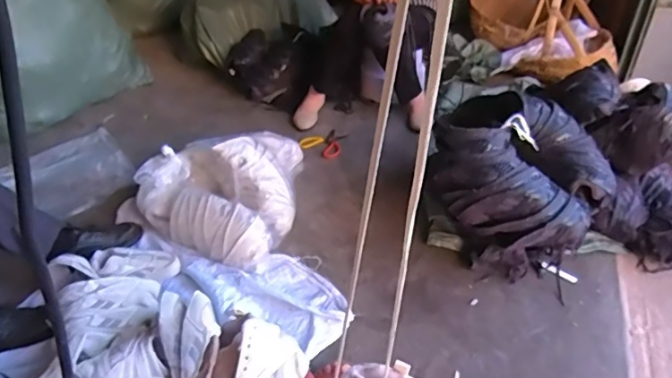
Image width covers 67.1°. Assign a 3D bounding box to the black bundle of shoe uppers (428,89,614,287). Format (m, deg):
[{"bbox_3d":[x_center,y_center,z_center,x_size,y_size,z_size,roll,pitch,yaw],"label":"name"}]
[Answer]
[{"bbox_3d":[0.444,0.007,1.274,0.406,0.358,0.296,14,39,19],"label":"black bundle of shoe uppers"}]

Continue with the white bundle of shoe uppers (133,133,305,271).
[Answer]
[{"bbox_3d":[-0.270,-0.031,1.413,0.364,0.207,0.439,17,40,23],"label":"white bundle of shoe uppers"}]

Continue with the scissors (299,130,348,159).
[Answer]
[{"bbox_3d":[-0.031,-0.166,1.746,0.130,0.016,0.169,21,43,23],"label":"scissors"}]

